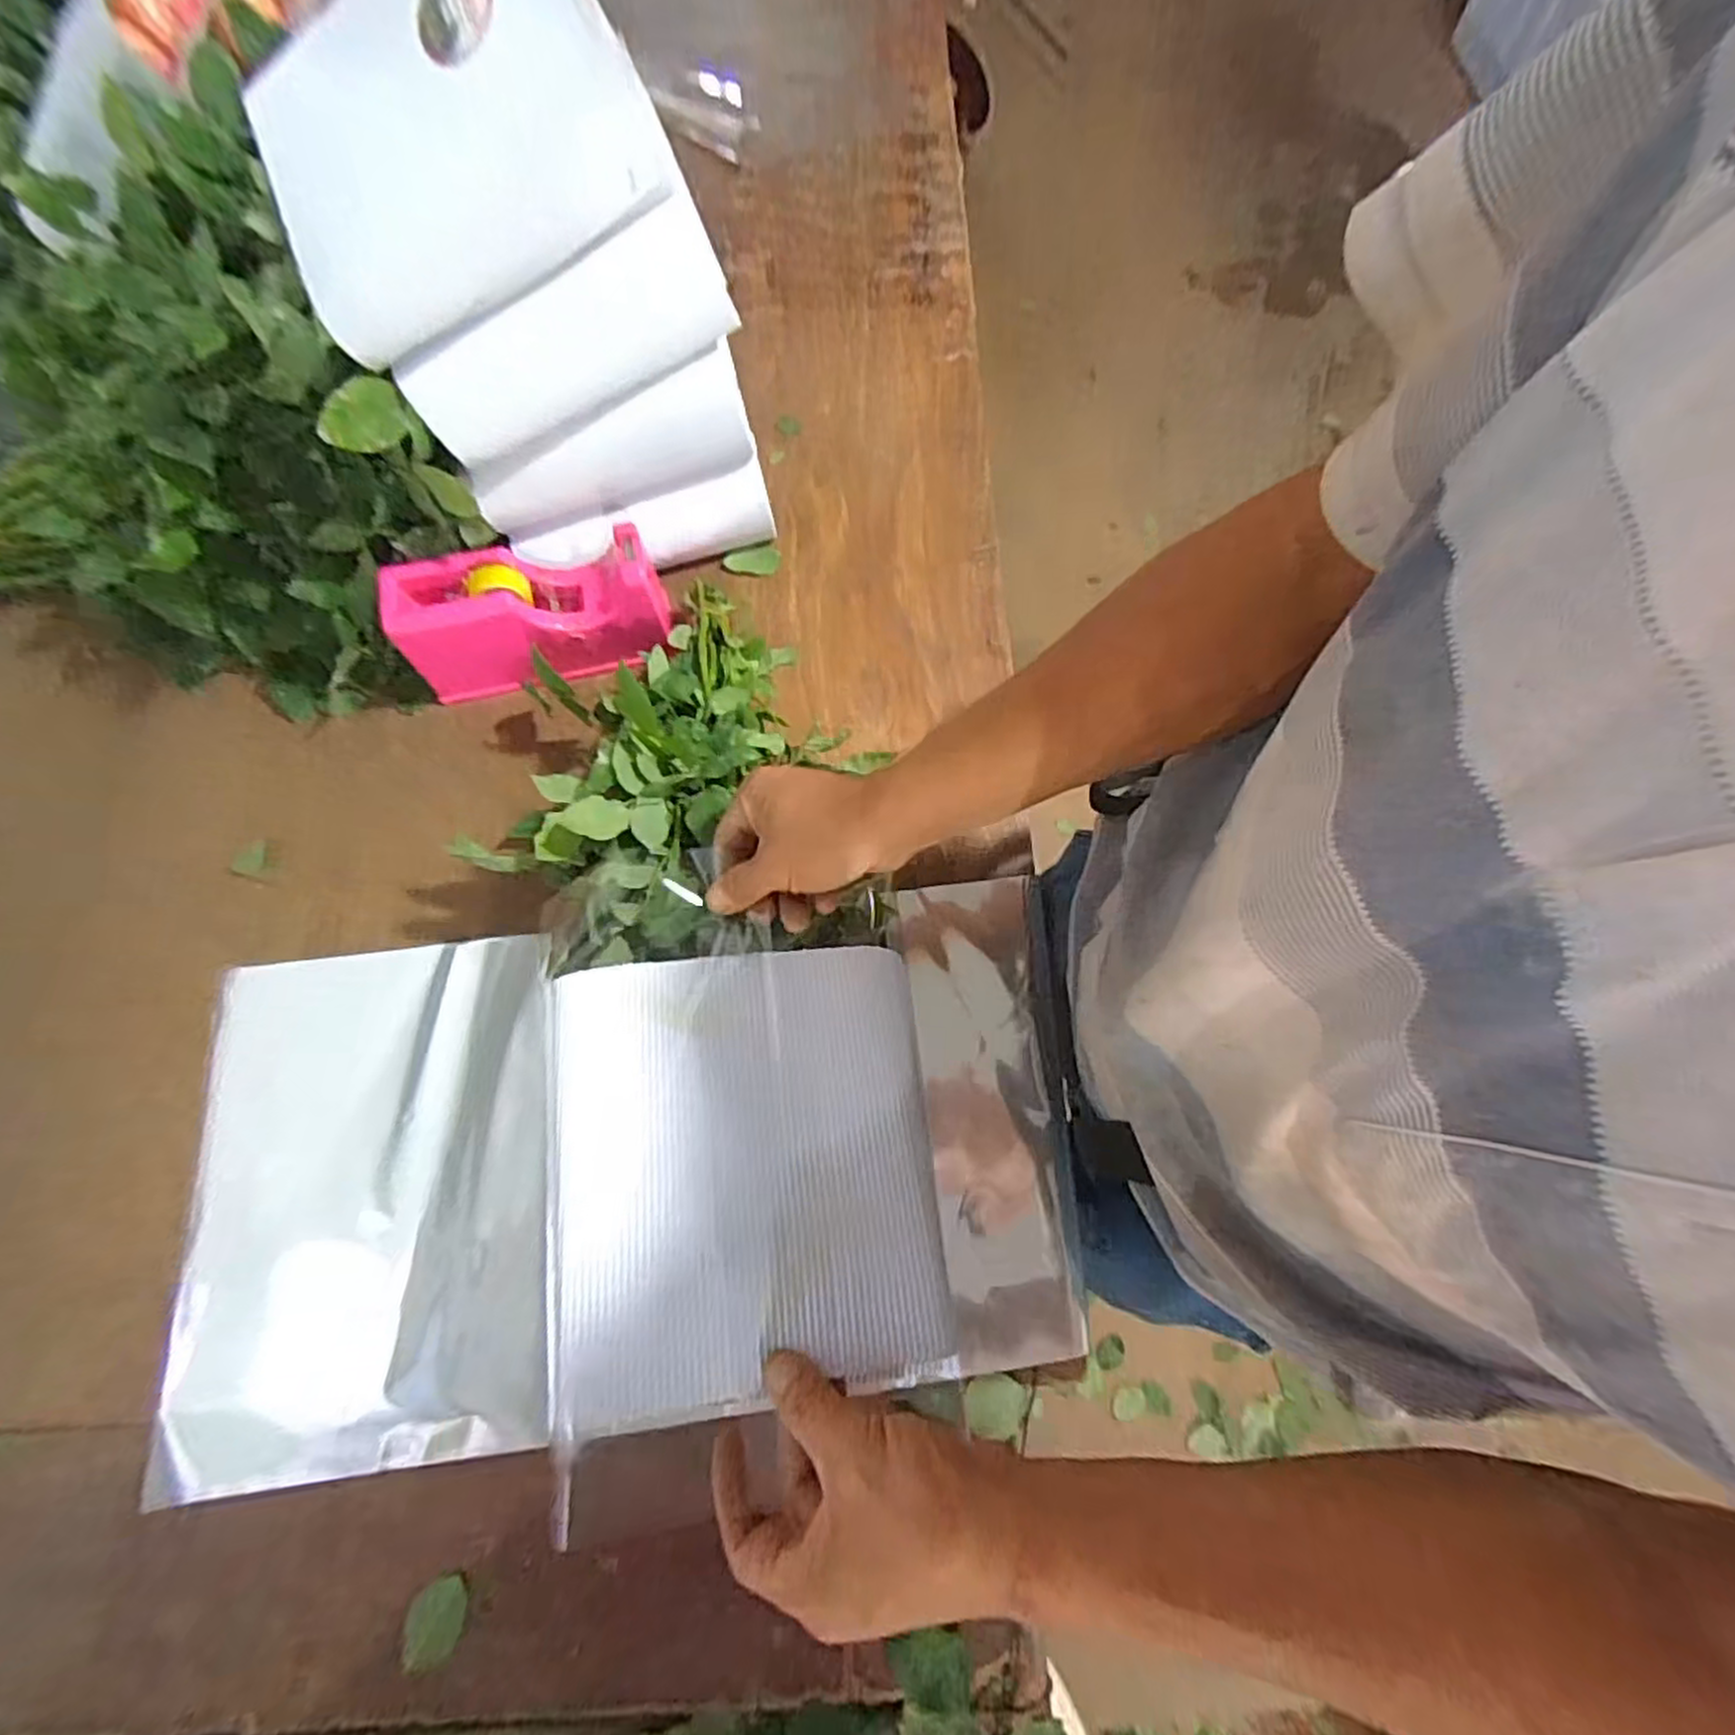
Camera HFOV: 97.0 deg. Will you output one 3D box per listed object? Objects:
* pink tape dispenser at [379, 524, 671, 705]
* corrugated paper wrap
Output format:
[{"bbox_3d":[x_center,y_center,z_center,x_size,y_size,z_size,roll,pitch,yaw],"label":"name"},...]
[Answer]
[{"bbox_3d":[-0.262,-0.197,0.609,0.195,0.094,0.067,-11,68,-5],"label":"pink tape dispenser"},{"bbox_3d":[-0.062,0.146,0.393,0.186,0.058,0.210,-6,68,-3],"label":"corrugated paper wrap"}]

